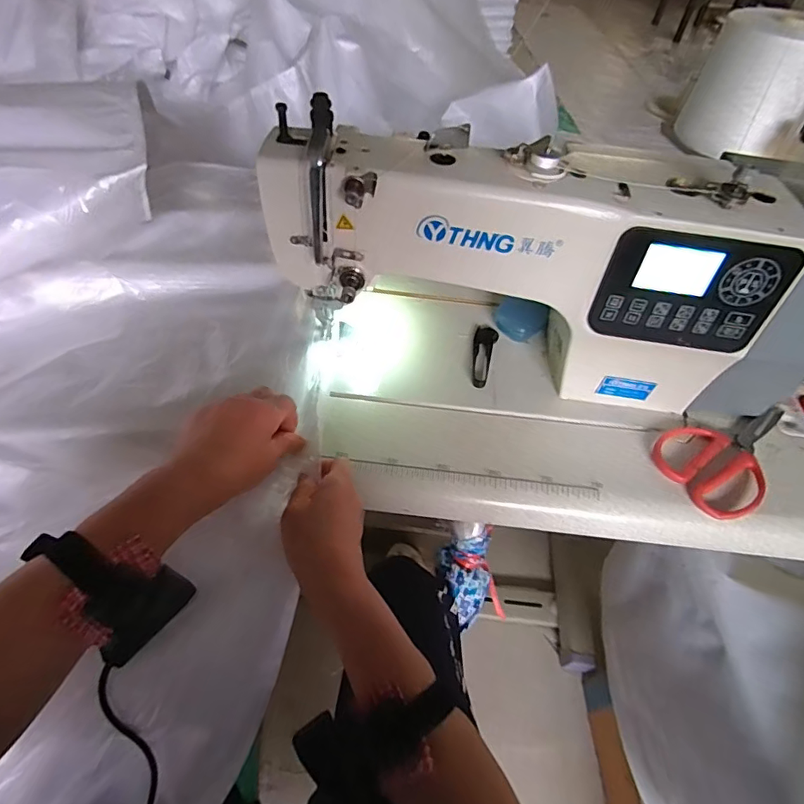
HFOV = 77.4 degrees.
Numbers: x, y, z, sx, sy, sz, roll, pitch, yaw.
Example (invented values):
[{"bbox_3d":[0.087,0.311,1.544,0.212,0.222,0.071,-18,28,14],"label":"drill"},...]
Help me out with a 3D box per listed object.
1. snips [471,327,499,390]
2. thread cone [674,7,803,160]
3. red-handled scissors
[{"bbox_3d":[0.094,-0.056,0.590,0.028,0.006,0.099,16,53,7],"label":"snips"},{"bbox_3d":[0.479,-0.431,0.689,0.137,0.149,0.148,21,54,11],"label":"thread cone"},{"bbox_3d":[0.352,0.049,0.529,0.180,0.013,0.103,-25,59,-22],"label":"red-handled scissors"}]

